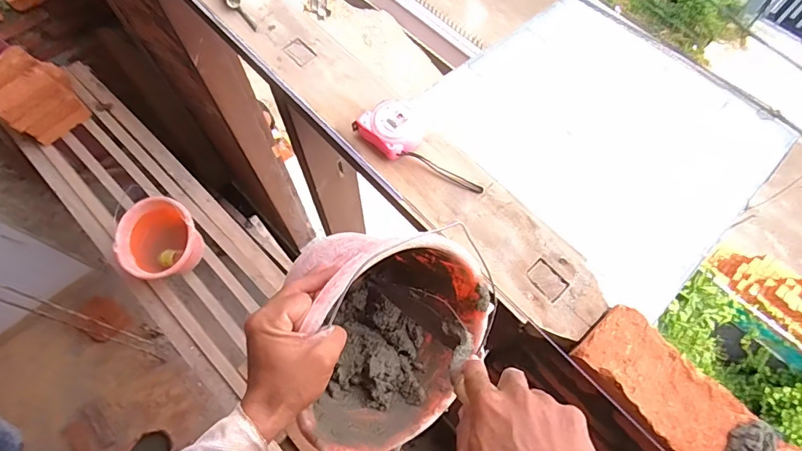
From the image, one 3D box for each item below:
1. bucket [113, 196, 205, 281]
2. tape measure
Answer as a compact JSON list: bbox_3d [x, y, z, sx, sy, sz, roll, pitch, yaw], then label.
[{"bbox_3d":[-0.746,0.046,1.402,0.223,0.159,0.234,0,67,0],"label":"bucket"},{"bbox_3d":[0.028,-0.111,0.673,0.199,0.039,0.077,42,73,16],"label":"tape measure"}]

